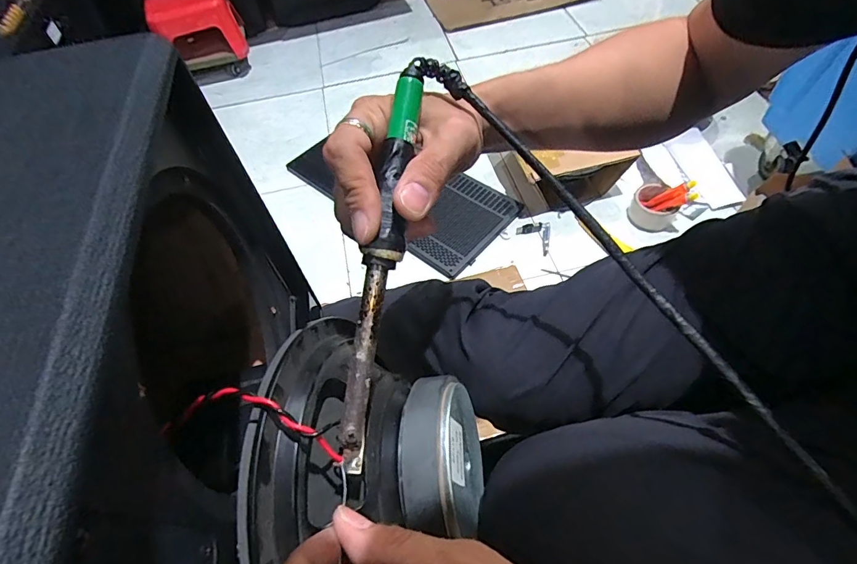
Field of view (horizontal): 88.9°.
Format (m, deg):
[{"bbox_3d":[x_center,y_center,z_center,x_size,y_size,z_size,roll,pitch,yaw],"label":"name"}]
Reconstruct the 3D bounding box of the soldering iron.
[{"bbox_3d":[-0.017,-0.022,0.238,0.029,0.025,0.219,10,82,11],"label":"soldering iron"}]

